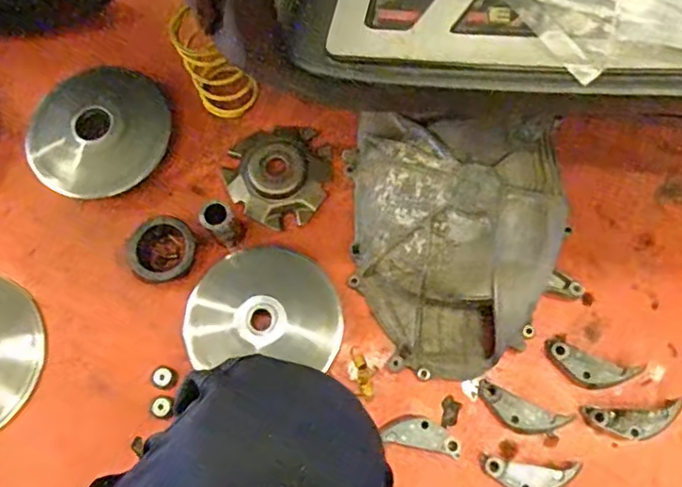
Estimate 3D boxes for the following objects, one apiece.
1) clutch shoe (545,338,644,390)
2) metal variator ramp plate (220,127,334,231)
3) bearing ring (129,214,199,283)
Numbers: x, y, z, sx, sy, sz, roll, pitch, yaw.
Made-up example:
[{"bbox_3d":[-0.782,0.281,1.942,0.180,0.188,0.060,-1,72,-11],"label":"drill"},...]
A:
[{"bbox_3d":[0.242,0.123,0.573,0.086,0.015,0.035,22,75,9],"label":"clutch shoe"},{"bbox_3d":[-0.071,-0.078,0.653,0.115,0.020,0.112,-1,70,2],"label":"metal variator ramp plate"},{"bbox_3d":[-0.189,0.005,0.616,0.070,0.025,0.064,-1,73,2],"label":"bearing ring"}]

